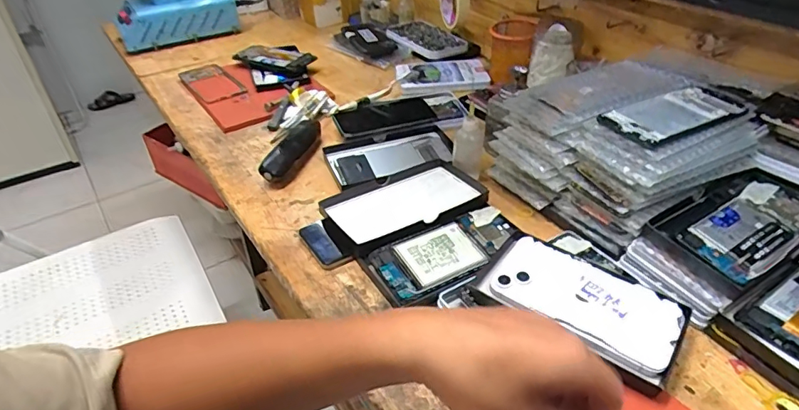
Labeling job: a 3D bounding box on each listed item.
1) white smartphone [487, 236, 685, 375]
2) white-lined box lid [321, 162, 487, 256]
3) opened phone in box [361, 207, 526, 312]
[{"bbox_3d":[0.167,0.082,0.458,0.159,0.016,0.080,25,45,31],"label":"white smartphone"},{"bbox_3d":[0.018,-0.005,0.600,0.195,0.018,0.110,-21,41,-23],"label":"white-lined box lid"},{"bbox_3d":[0.052,0.045,0.531,0.166,0.017,0.083,-21,41,-23],"label":"opened phone in box"}]

